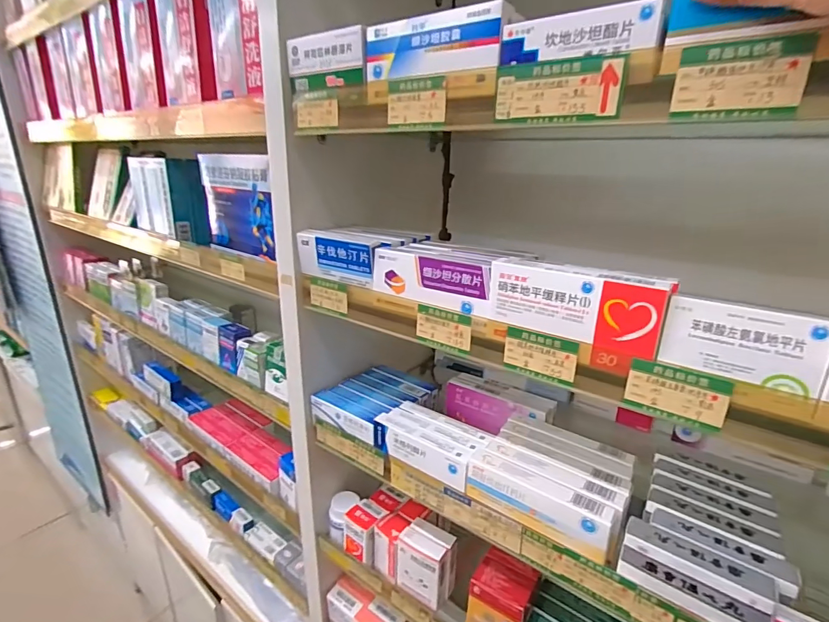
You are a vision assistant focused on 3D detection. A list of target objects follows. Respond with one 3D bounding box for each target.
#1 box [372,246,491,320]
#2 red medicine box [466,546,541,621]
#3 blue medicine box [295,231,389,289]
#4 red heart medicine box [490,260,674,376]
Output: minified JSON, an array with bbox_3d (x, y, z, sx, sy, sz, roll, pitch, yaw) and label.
[{"bbox_3d":[0.018,-0.031,0.410,0.135,0.046,0.022,16,24,35],"label":"box"},{"bbox_3d":[0.096,0.332,0.480,0.064,0.090,0.049,15,23,33],"label":"red medicine box"},{"bbox_3d":[-0.083,-0.060,0.476,0.109,0.049,0.023,13,22,29],"label":"blue medicine box"},{"bbox_3d":[0.121,0.000,0.332,0.129,0.068,0.018,14,23,31],"label":"red heart medicine box"}]

